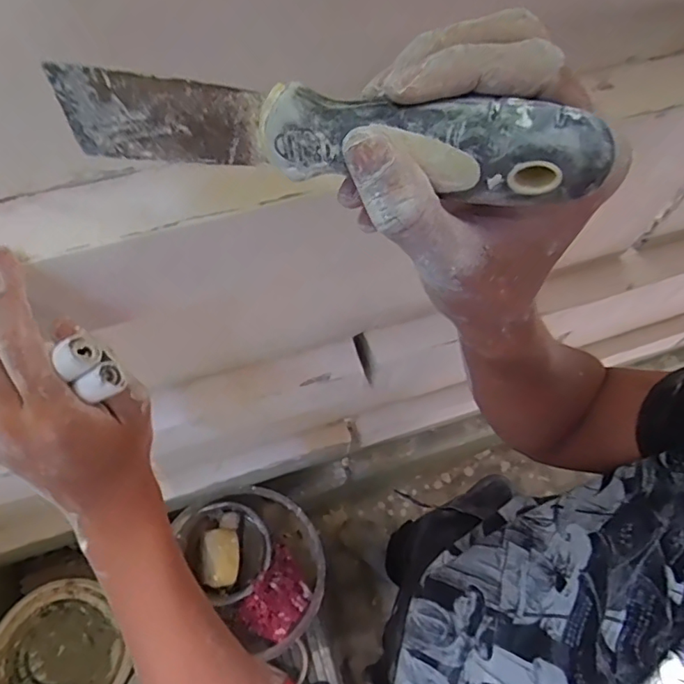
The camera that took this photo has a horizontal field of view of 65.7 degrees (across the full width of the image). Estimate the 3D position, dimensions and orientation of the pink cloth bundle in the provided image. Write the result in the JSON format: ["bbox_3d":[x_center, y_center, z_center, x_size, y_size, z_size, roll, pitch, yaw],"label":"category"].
[{"bbox_3d":[-0.095,0.387,0.806,0.087,0.046,0.122,32,68,11],"label":"pink cloth bundle"}]

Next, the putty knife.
[{"bbox_3d":[-0.015,-0.072,0.178,0.190,0.033,0.017,11,65,18],"label":"putty knife"}]

